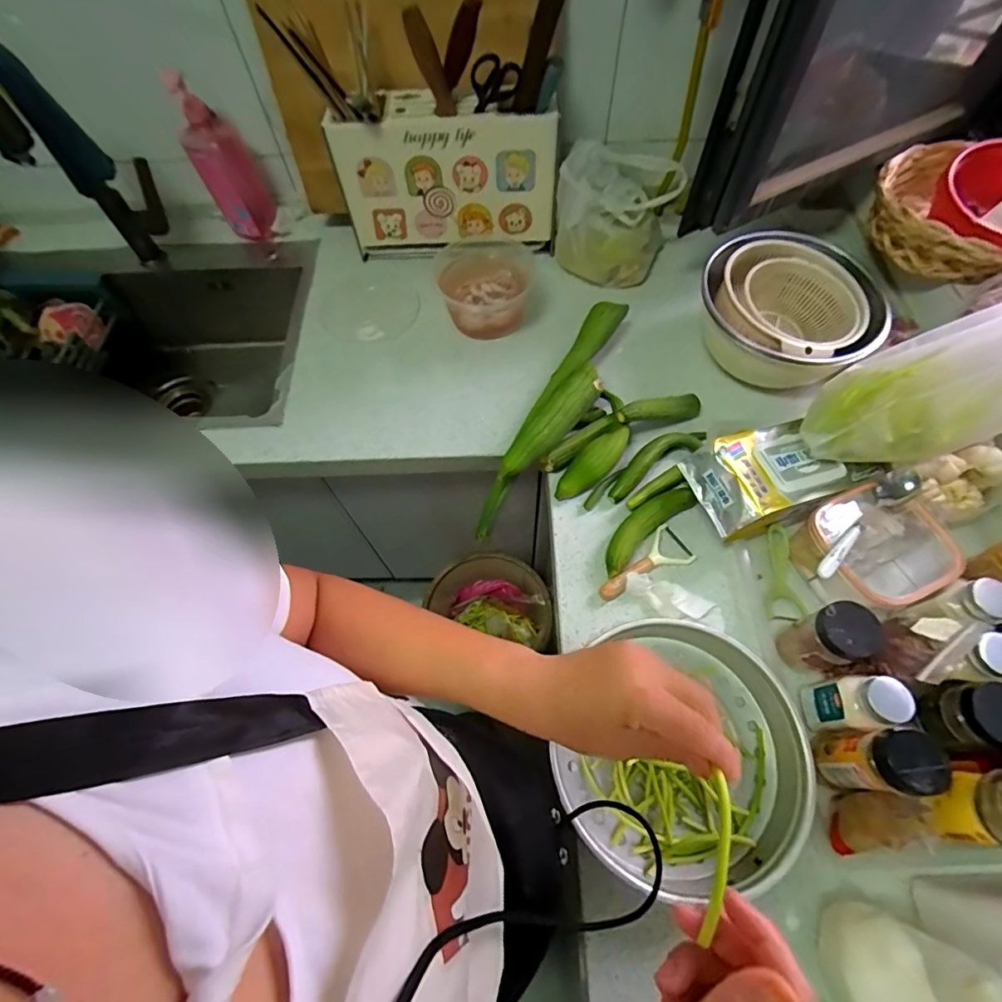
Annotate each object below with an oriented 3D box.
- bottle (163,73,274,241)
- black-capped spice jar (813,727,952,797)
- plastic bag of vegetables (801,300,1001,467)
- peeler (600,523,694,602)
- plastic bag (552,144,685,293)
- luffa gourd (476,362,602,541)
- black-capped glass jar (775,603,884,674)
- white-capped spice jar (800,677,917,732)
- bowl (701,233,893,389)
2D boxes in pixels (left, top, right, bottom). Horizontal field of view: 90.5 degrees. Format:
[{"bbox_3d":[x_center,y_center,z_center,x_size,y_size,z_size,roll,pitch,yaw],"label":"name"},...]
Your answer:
[{"bbox_3d":[-0.490,-0.602,0.881,0.098,0.274,0.074,-28,66,-11],"label":"bottle"},{"bbox_3d":[0.363,0.252,0.483,0.050,0.124,0.052,-1,64,2],"label":"black-capped spice jar"},{"bbox_3d":[0.510,-0.146,0.533,0.339,0.126,0.125,-32,59,30],"label":"plastic bag of vegetables"},{"bbox_3d":[0.186,0.085,0.650,0.143,0.026,0.059,-31,66,-13],"label":"peeler"},{"bbox_3d":[0.200,-0.503,0.856,0.195,0.172,0.180,11,64,7],"label":"plastic bag"},{"bbox_3d":[0.042,-0.080,0.706,0.058,0.062,0.287,36,84,18],"label":"luffa gourd"},{"bbox_3d":[0.365,0.156,0.559,0.054,0.112,0.056,-1,64,2],"label":"black-capped glass jar"},{"bbox_3d":[0.367,0.214,0.522,0.053,0.111,0.047,-7,63,-2],"label":"white-capped spice jar"},{"bbox_3d":[0.440,-0.279,0.763,0.205,0.137,0.237,-29,66,-12],"label":"bowl"}]

